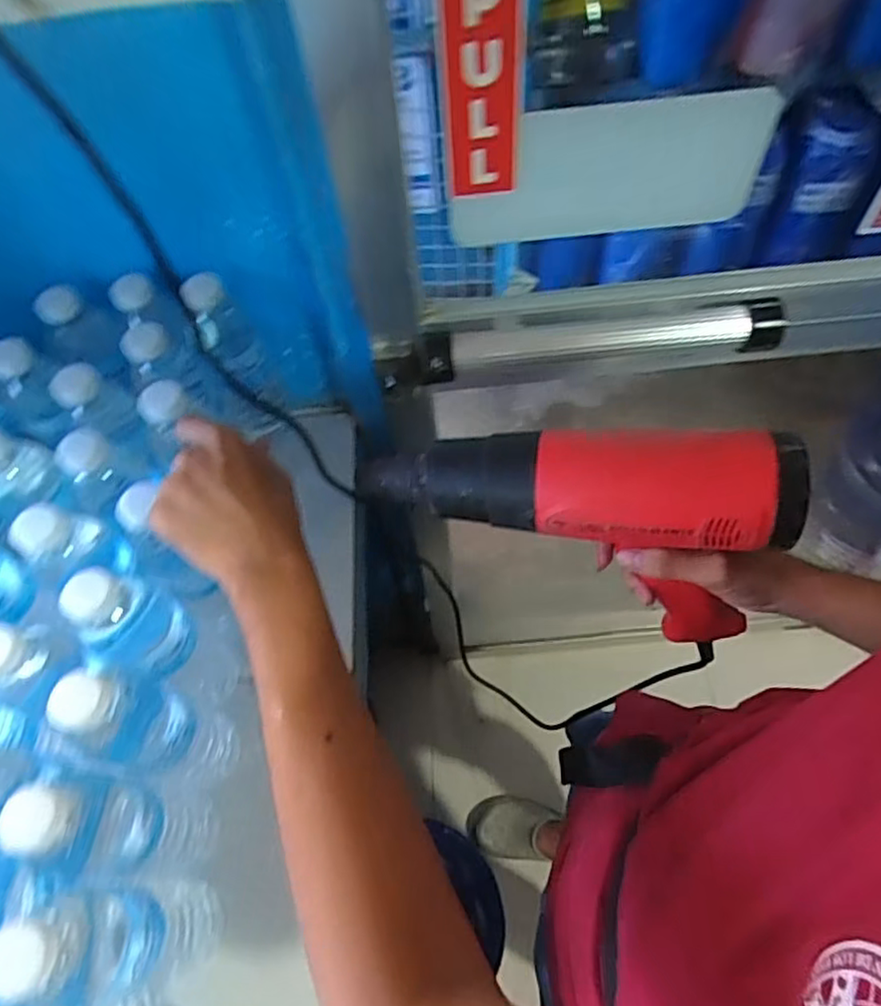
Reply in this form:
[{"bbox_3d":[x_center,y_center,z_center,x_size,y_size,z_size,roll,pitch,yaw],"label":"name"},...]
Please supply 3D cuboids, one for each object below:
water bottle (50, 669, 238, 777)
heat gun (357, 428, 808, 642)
[{"bbox_3d":[-0.207,0.162,0.461,0.061,0.210,0.053,7,60,8],"label":"water bottle"},{"bbox_3d":[0.077,0.014,0.436,0.257,0.164,0.064,6,60,7],"label":"heat gun"}]

